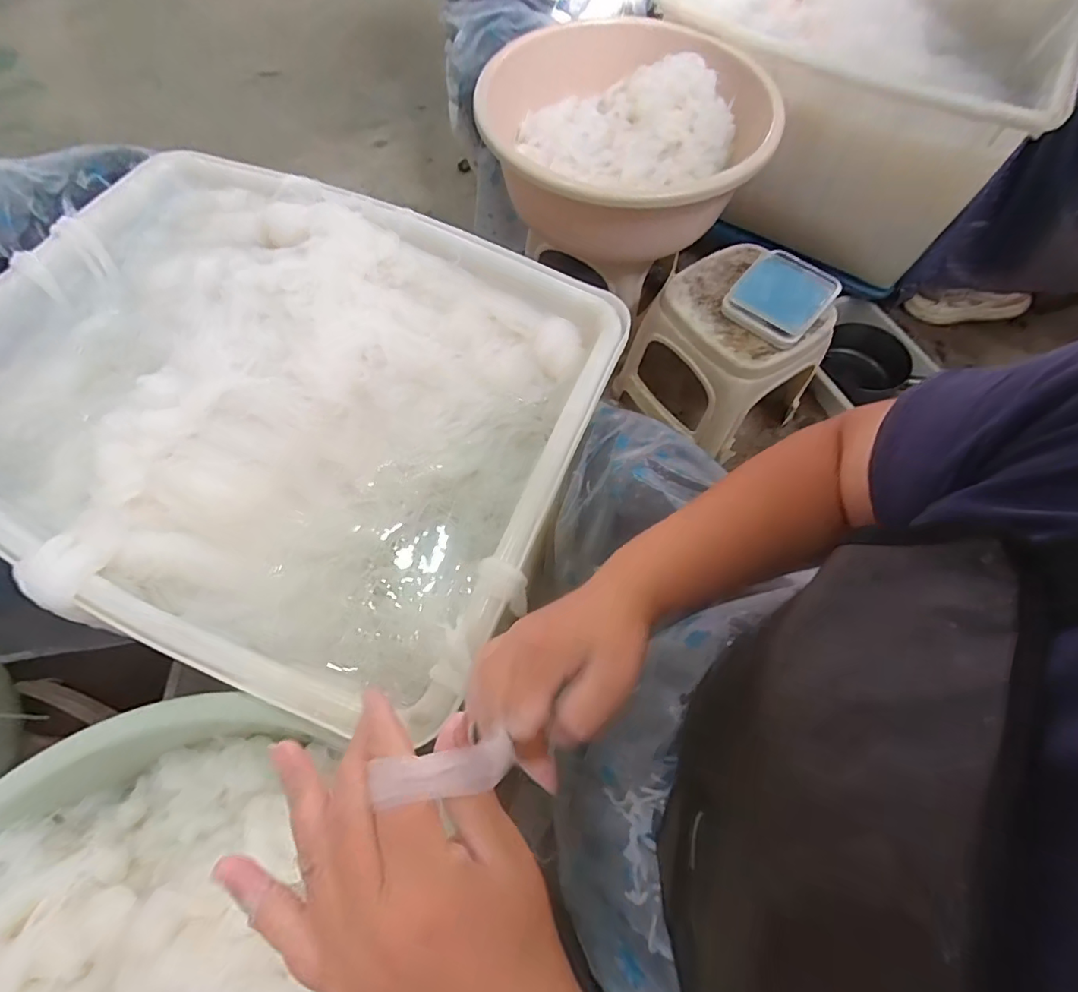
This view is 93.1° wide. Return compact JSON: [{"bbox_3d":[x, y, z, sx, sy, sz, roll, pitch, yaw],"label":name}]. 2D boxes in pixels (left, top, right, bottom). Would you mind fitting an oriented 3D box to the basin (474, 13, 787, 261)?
[{"bbox_3d":[0.127,-0.588,0.860,0.475,0.156,0.449,24,66,11],"label":"basin"}]

